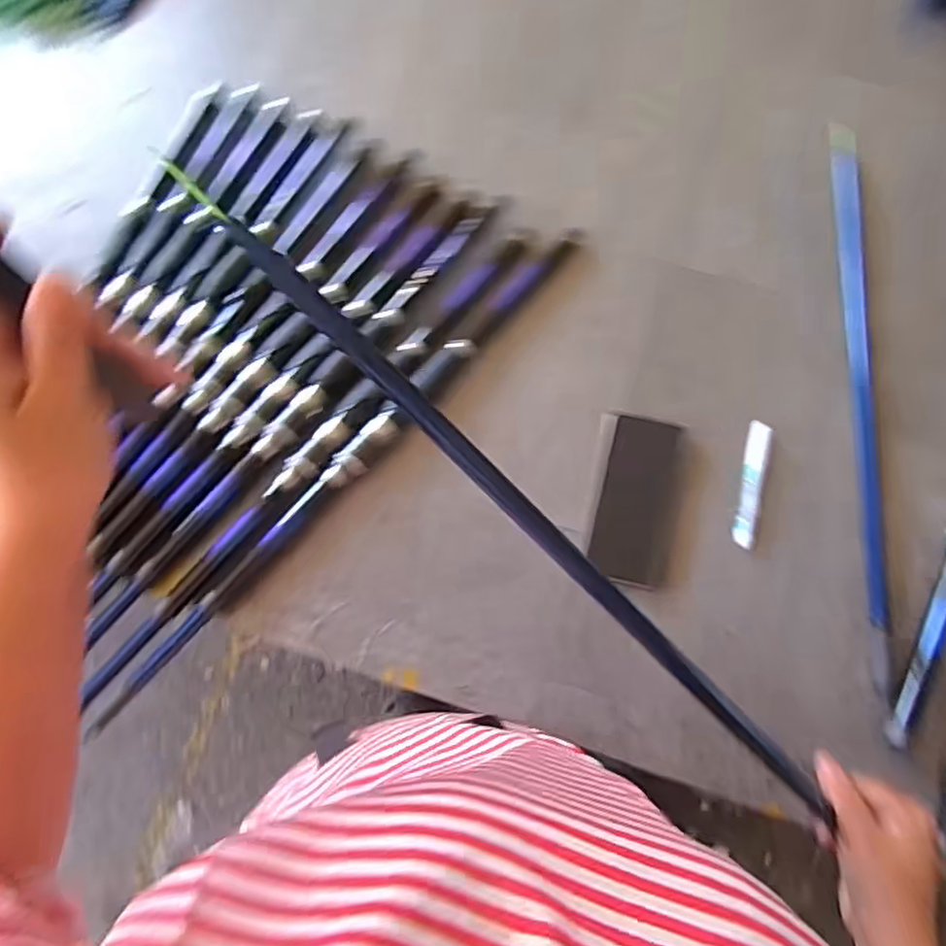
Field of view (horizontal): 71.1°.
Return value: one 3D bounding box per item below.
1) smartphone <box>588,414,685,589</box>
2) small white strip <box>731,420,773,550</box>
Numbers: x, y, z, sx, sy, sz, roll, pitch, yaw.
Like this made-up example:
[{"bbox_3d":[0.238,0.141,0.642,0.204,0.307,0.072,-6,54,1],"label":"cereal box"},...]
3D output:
[{"bbox_3d":[0.150,0.024,0.616,0.073,0.007,0.155,9,79,5],"label":"smartphone"},{"bbox_3d":[0.260,0.009,0.615,0.022,0.009,0.121,14,73,7],"label":"small white strip"}]

